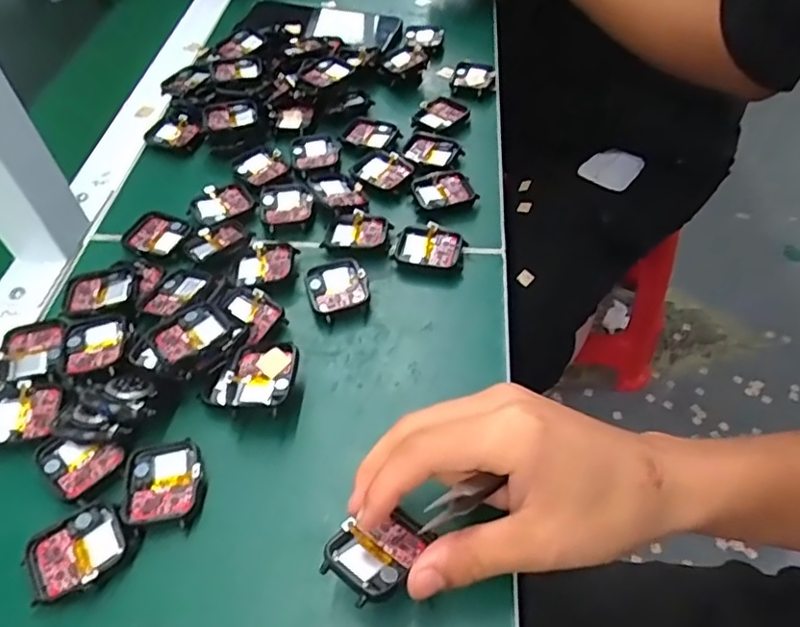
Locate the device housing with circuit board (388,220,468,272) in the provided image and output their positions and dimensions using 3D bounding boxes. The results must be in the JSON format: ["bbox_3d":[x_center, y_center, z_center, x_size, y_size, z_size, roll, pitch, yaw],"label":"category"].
[{"bbox_3d":[0.019,-0.044,0.413,0.051,0.015,0.035,13,52,13],"label":"device housing with circuit board"}]

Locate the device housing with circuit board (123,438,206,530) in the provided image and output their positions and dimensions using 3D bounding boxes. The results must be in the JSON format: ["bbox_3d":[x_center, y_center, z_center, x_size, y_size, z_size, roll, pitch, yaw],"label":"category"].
[{"bbox_3d":[-0.120,0.089,0.309,0.037,0.012,0.043,-11,51,-7],"label":"device housing with circuit board"}]

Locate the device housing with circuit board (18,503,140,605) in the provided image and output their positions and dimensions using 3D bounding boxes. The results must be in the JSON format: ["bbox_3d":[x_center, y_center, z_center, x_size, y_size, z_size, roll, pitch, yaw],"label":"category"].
[{"bbox_3d":[-0.152,0.113,0.287,0.047,0.007,0.038,-30,56,-21],"label":"device housing with circuit board"}]

